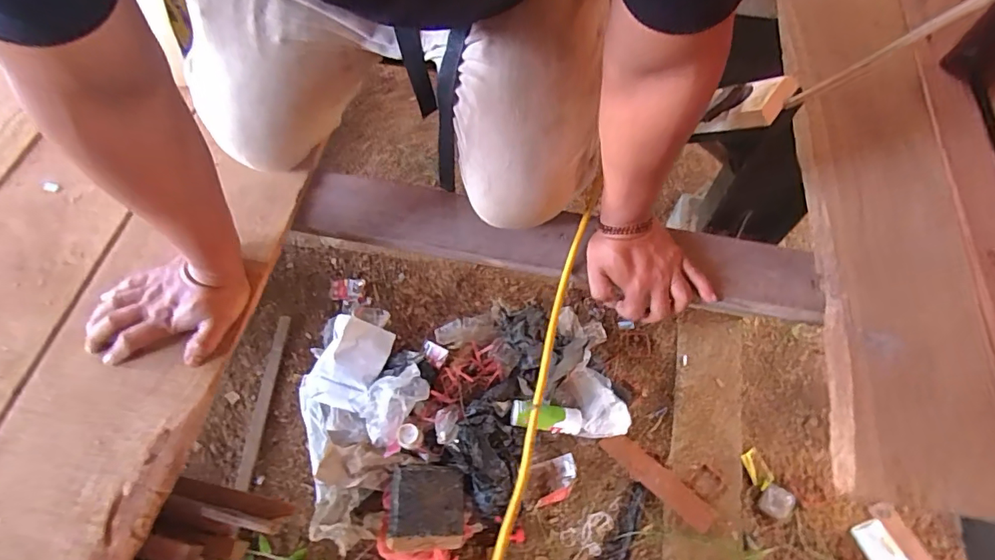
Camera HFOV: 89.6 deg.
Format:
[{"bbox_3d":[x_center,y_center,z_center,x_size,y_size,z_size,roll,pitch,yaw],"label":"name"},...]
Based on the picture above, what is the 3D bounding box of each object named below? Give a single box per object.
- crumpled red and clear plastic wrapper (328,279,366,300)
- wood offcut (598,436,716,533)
[{"bbox_3d":[-0.462,0.028,1.535,0.106,0.009,0.070,1,63,1],"label":"crumpled red and clear plastic wrapper"},{"bbox_3d":[0.416,0.516,1.309,0.312,0.020,0.073,37,69,18],"label":"wood offcut"}]

